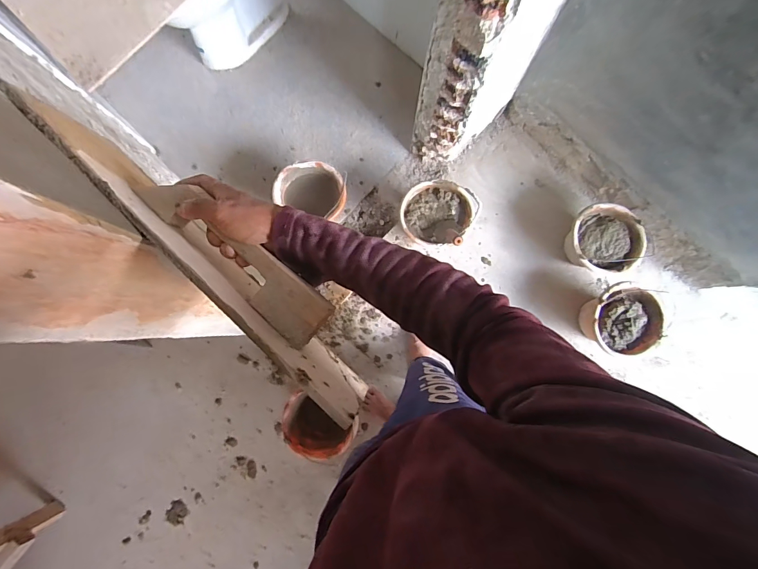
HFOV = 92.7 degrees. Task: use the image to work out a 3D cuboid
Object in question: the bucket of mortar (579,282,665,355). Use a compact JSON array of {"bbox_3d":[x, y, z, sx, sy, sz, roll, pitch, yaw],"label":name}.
[{"bbox_3d":[0.869,0.129,1.321,0.224,0.208,0.235,0,83,0],"label":"bucket of mortar"}]

